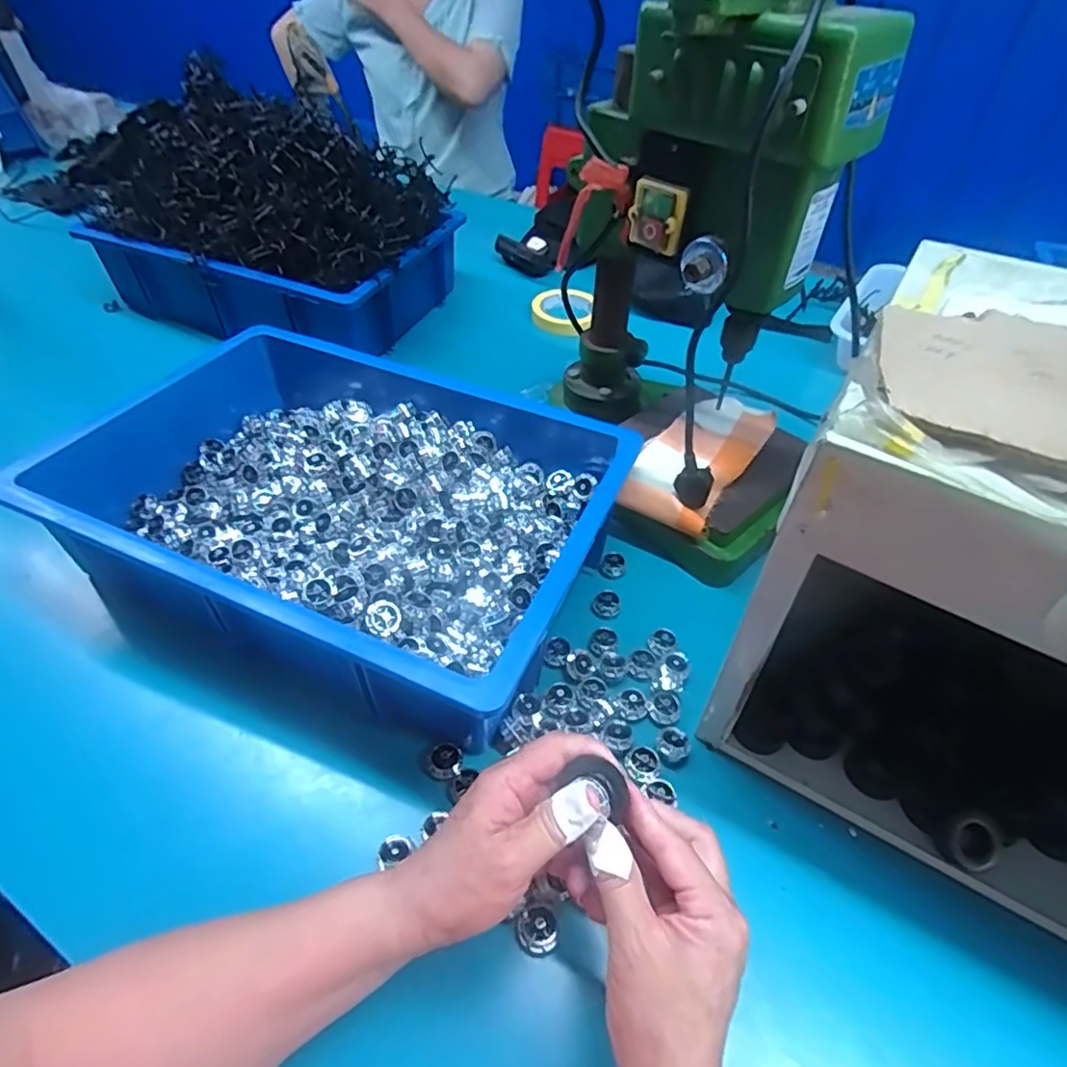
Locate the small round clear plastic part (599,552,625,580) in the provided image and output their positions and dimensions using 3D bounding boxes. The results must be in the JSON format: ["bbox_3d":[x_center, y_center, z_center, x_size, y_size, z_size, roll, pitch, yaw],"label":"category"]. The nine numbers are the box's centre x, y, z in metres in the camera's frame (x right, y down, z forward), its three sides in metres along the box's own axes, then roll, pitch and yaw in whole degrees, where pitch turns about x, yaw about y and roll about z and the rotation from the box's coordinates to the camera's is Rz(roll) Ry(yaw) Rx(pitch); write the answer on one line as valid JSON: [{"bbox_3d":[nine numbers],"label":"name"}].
[{"bbox_3d":[0.072,0.030,0.558,0.022,0.013,0.020,1,46,-1],"label":"small round clear plastic part"}]

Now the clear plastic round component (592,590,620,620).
[{"bbox_3d":[0.063,0.061,0.527,0.023,0.017,0.018,12,47,10],"label":"clear plastic round component"}]

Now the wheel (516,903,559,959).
[{"bbox_3d":[0.002,0.230,0.354,0.023,0.007,0.025,1,46,-1],"label":"wheel"}]

